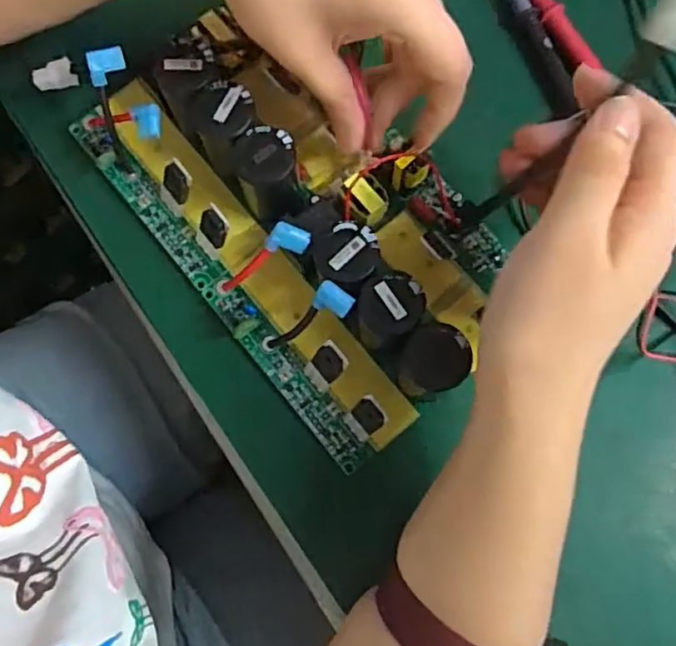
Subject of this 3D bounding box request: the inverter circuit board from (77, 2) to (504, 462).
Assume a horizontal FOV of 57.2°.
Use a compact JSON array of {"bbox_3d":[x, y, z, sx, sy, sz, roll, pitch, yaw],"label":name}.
[{"bbox_3d":[-0.021,-0.060,0.308,0.132,0.057,0.231,-41,80,-7],"label":"inverter circuit board"}]

